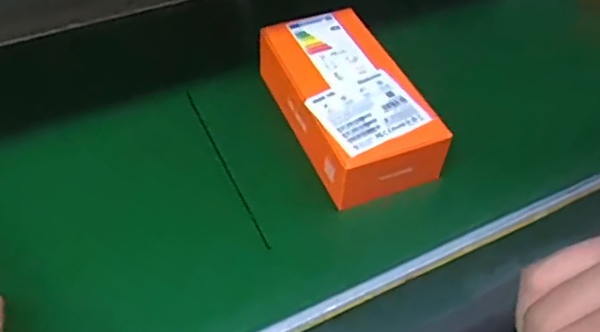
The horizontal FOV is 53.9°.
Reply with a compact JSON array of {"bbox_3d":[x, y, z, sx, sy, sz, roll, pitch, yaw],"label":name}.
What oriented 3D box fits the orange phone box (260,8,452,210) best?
[{"bbox_3d":[0.043,-0.062,0.525,0.098,0.057,0.188,-15,52,-14],"label":"orange phone box"}]

